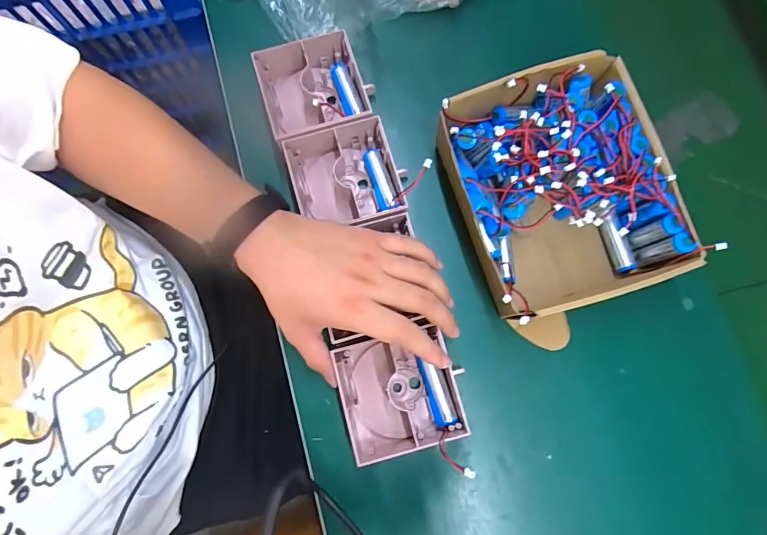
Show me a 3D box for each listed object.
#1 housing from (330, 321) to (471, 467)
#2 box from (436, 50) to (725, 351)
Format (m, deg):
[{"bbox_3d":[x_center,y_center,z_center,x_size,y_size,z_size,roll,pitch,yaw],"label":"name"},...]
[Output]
[{"bbox_3d":[0.014,0.120,0.384,0.104,0.046,0.109,-12,78,-3],"label":"housing"},{"bbox_3d":[0.174,-0.065,0.405,0.189,0.090,0.243,-20,80,-6],"label":"box"}]

